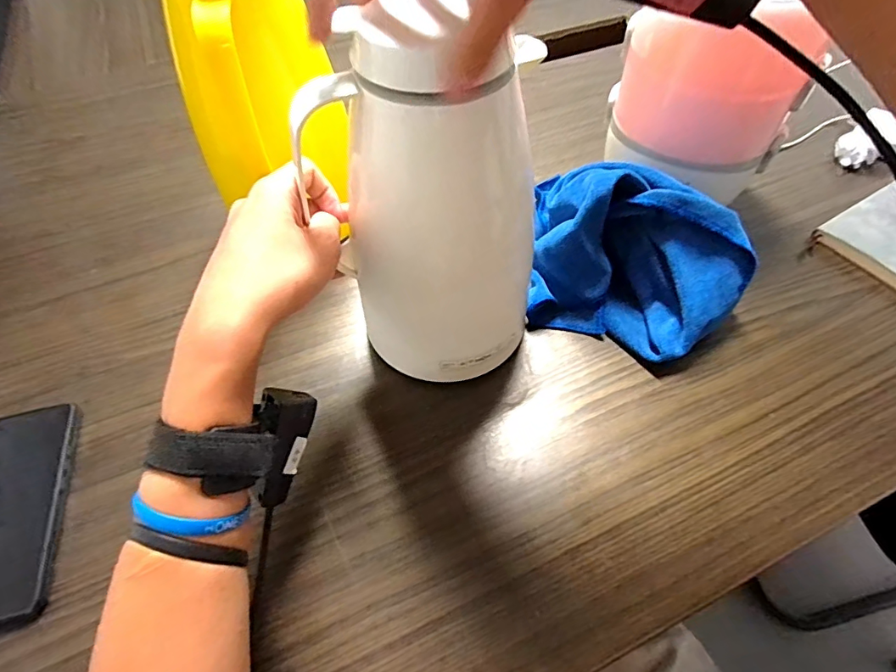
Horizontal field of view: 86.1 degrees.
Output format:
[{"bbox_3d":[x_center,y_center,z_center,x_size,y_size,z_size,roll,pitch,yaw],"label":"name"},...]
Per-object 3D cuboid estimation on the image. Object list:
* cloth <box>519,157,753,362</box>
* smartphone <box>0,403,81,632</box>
[{"bbox_3d":[0.165,-0.073,0.441,0.202,0.117,0.127,20,57,15],"label":"cloth"},{"bbox_3d":[-0.338,0.131,0.366,0.076,0.015,0.169,-14,56,-9],"label":"smartphone"}]

